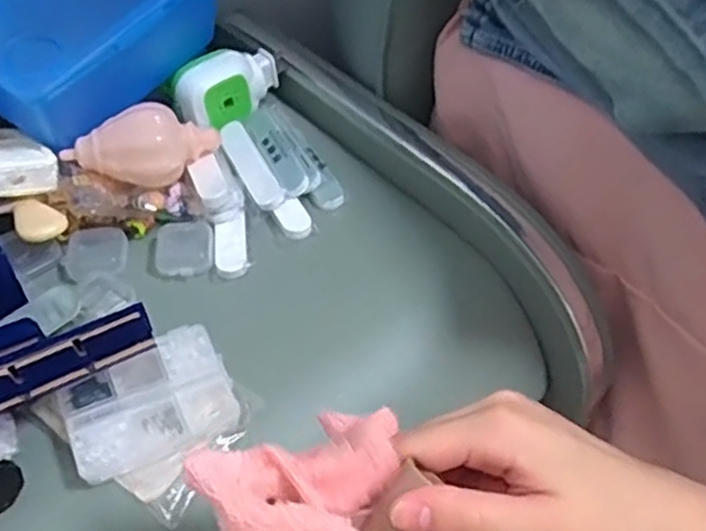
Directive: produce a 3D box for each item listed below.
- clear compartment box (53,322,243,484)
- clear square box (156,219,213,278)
[{"bbox_3d":[-0.103,0.072,0.363,0.081,0.023,0.057,-23,53,-18],"label":"clear compartment box"},{"bbox_3d":[-0.105,-0.011,0.440,0.033,0.010,0.040,-6,49,-4],"label":"clear square box"}]

